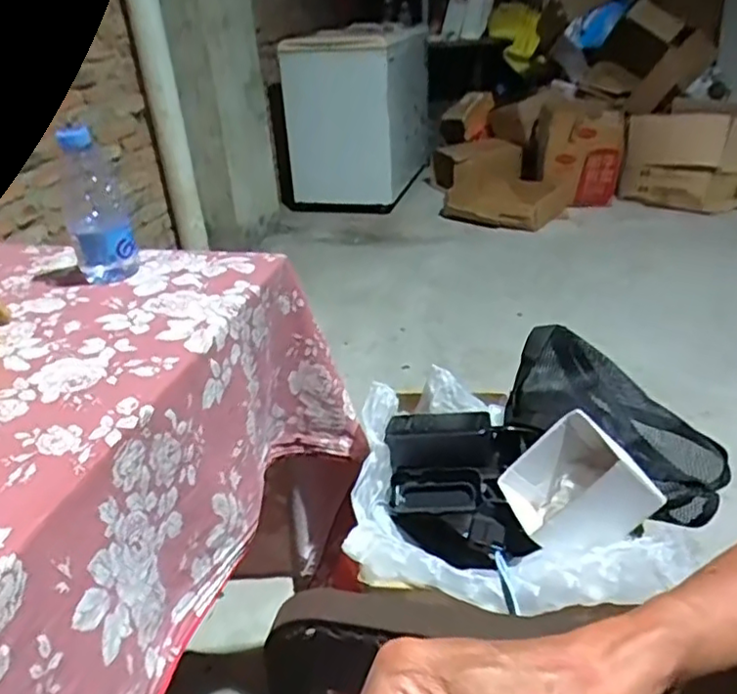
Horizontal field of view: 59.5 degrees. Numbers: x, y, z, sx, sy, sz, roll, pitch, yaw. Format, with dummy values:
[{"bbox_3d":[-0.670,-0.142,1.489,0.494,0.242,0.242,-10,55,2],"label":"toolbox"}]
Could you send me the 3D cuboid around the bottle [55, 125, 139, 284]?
[{"bbox_3d":[-0.303,-0.156,0.715,0.060,0.162,0.064,-18,33,-23],"label":"bottle"}]

